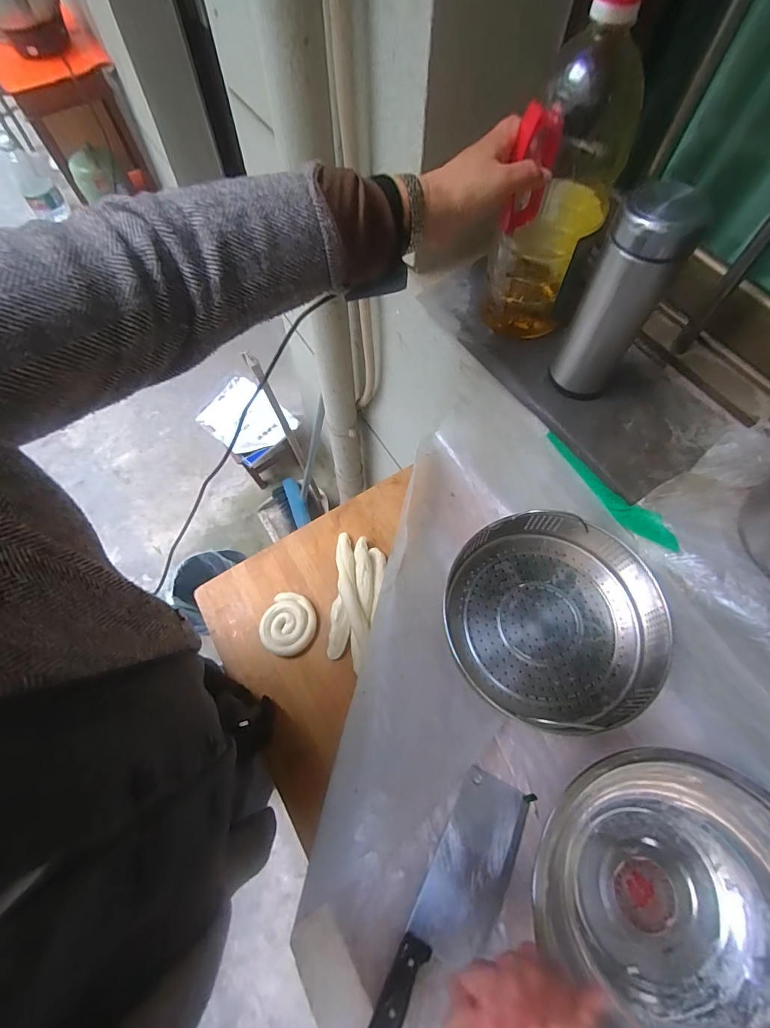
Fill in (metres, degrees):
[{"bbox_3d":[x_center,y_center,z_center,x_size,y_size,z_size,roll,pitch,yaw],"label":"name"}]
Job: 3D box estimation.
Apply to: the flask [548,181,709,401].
[{"bbox_3d":[0.228,-0.202,0.424,0.063,0.200,0.054,33,68,14],"label":"flask"}]

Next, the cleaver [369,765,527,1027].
[{"bbox_3d":[0.073,0.426,0.453,0.077,0.014,0.275,26,66,12],"label":"cleaver"}]

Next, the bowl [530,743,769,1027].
[{"bbox_3d":[0.282,0.389,0.418,0.258,0.097,0.278,-1,64,-1],"label":"bowl"}]

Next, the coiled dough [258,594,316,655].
[{"bbox_3d":[-0.134,0.153,0.596,0.077,0.022,0.080,0,64,-1],"label":"coiled dough"}]

